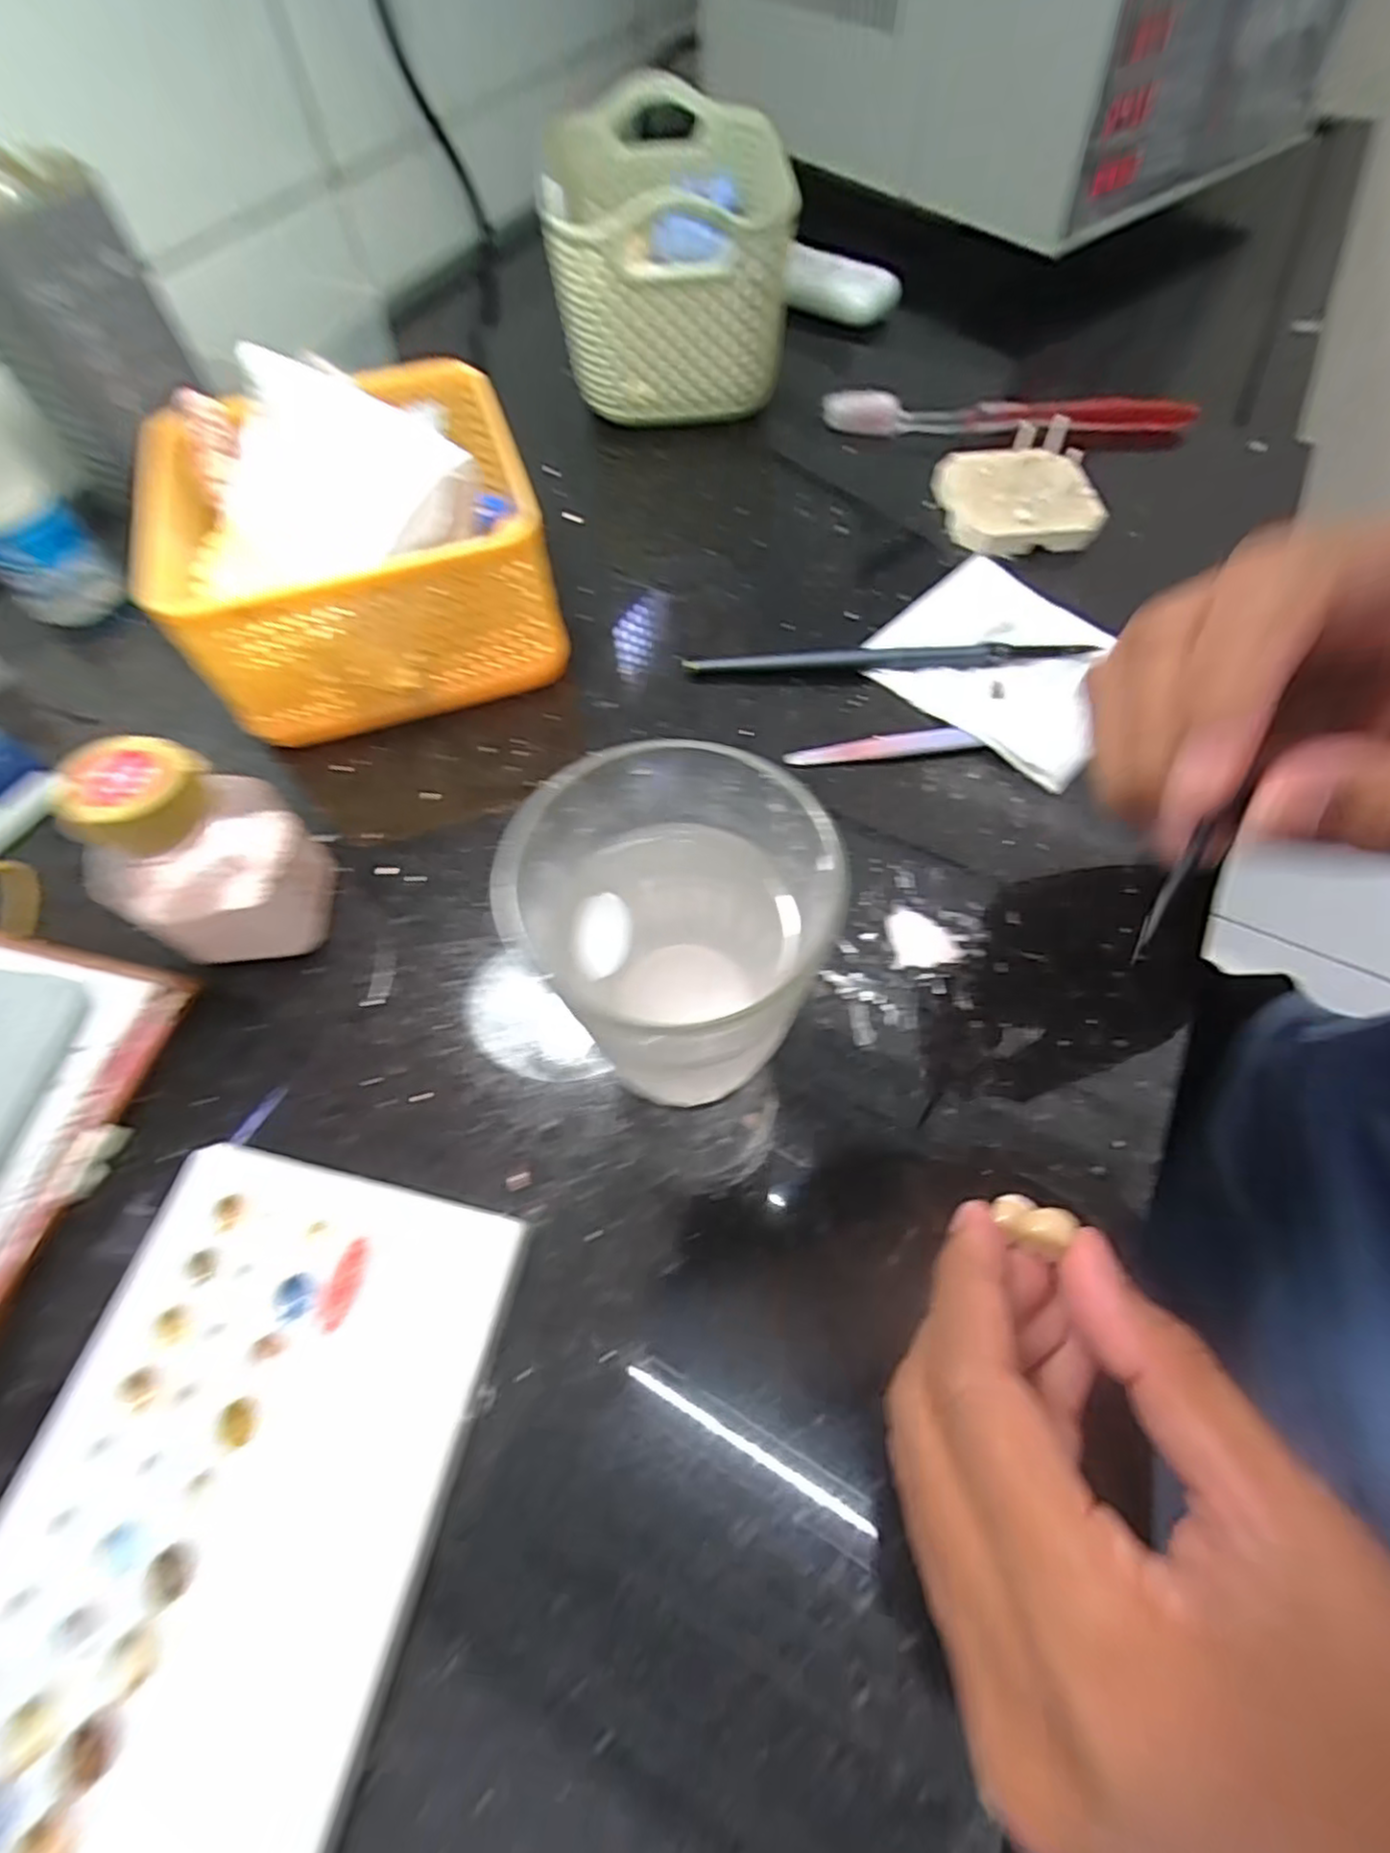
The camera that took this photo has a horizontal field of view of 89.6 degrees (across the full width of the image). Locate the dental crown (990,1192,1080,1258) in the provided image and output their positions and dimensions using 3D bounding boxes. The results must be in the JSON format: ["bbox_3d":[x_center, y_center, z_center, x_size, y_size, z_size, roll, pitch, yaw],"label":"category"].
[{"bbox_3d":[0.080,0.070,0.166,0.016,0.006,0.010,26,64,12],"label":"dental crown"}]

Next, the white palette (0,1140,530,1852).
[{"bbox_3d":[-0.109,0.137,0.157,0.094,0.009,0.154,11,63,7],"label":"white palette"}]

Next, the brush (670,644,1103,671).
[{"bbox_3d":[0.079,-0.110,0.289,0.162,0.014,0.007,-1,62,0],"label":"brush"}]

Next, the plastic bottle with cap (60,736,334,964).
[{"bbox_3d":[-0.146,-0.022,0.209,0.043,0.070,0.042,-10,62,-5],"label":"plastic bottle with cap"}]

